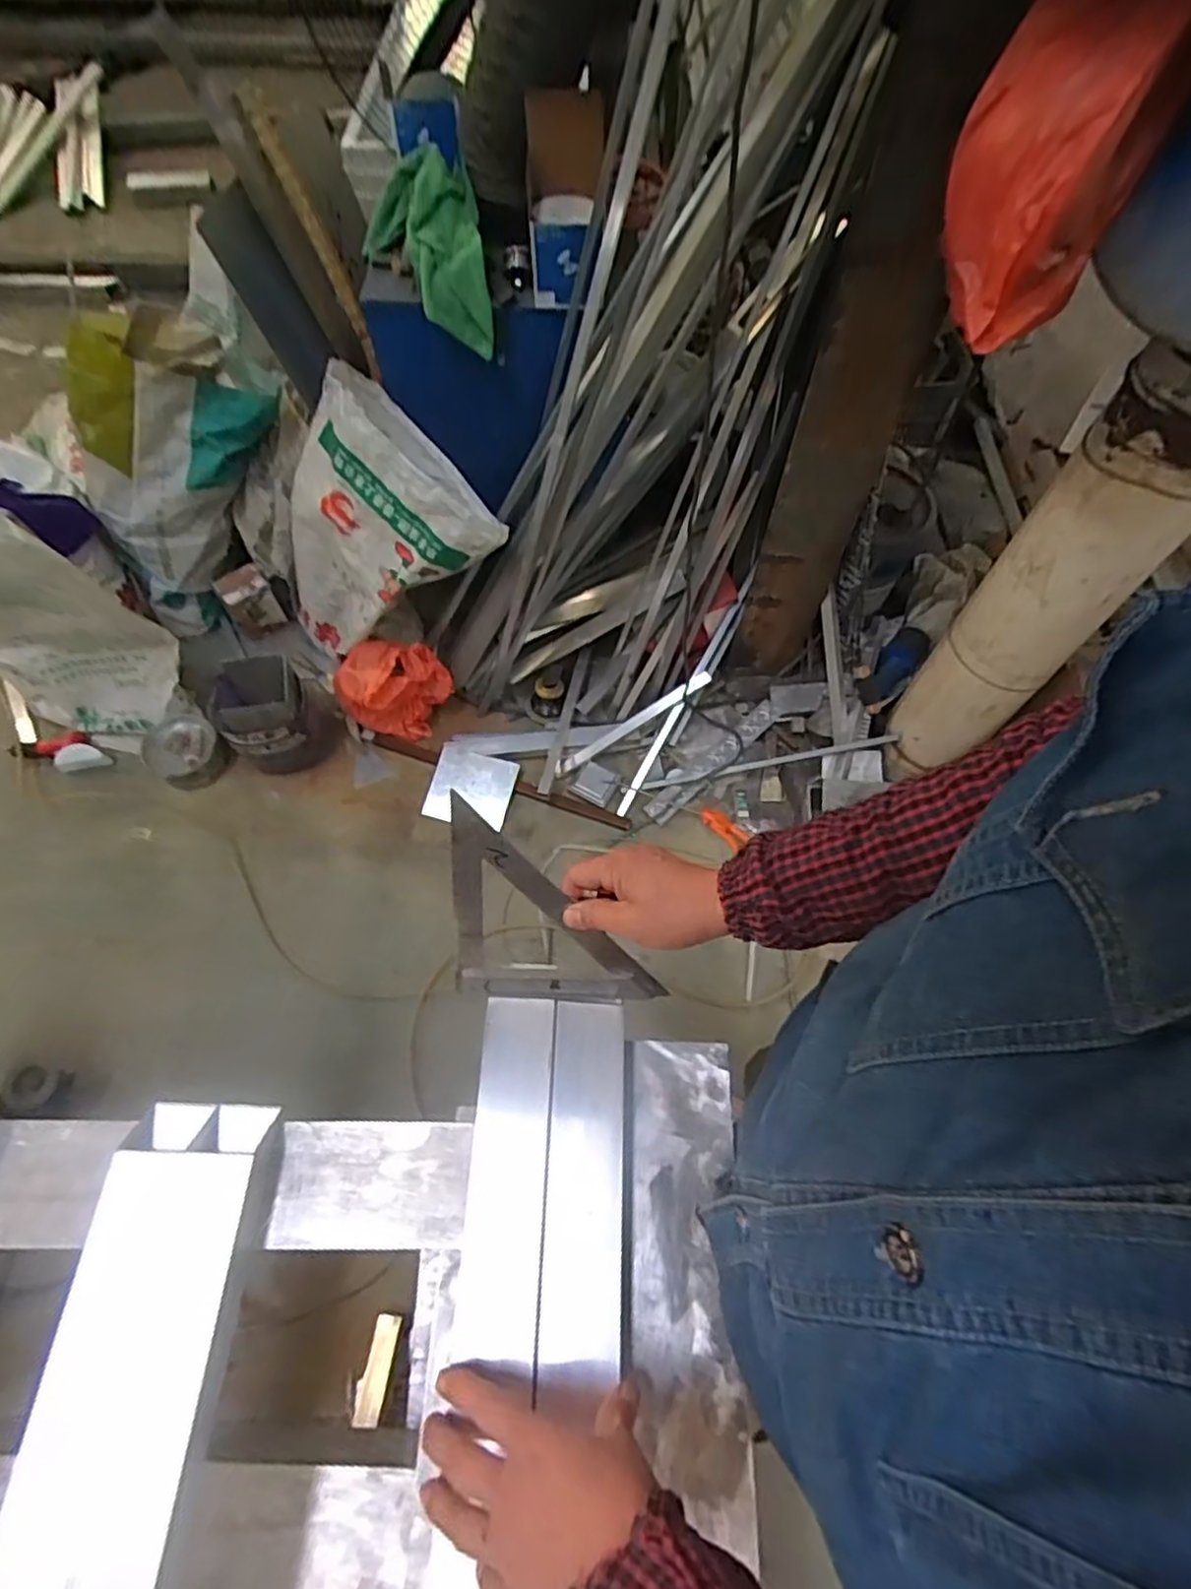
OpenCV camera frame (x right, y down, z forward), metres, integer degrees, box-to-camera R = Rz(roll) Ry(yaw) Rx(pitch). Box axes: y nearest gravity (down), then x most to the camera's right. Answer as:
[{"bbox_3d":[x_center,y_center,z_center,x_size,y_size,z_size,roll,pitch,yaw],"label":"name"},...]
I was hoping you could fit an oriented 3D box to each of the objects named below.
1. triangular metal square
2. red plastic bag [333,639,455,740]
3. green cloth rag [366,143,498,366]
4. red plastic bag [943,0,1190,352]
[{"bbox_3d":[-0.069,0.128,0.602,0.124,0.017,0.246,-42,103,8],"label":"triangular metal square"},{"bbox_3d":[-0.477,-0.245,1.624,0.262,0.180,0.150,-8,63,-5],"label":"red plastic bag"},{"bbox_3d":[-0.289,-0.991,1.238,0.176,0.145,0.351,-26,85,-14],"label":"green cloth rag"},{"bbox_3d":[0.489,-0.685,0.718,0.183,0.291,0.182,26,65,12],"label":"red plastic bag"}]

